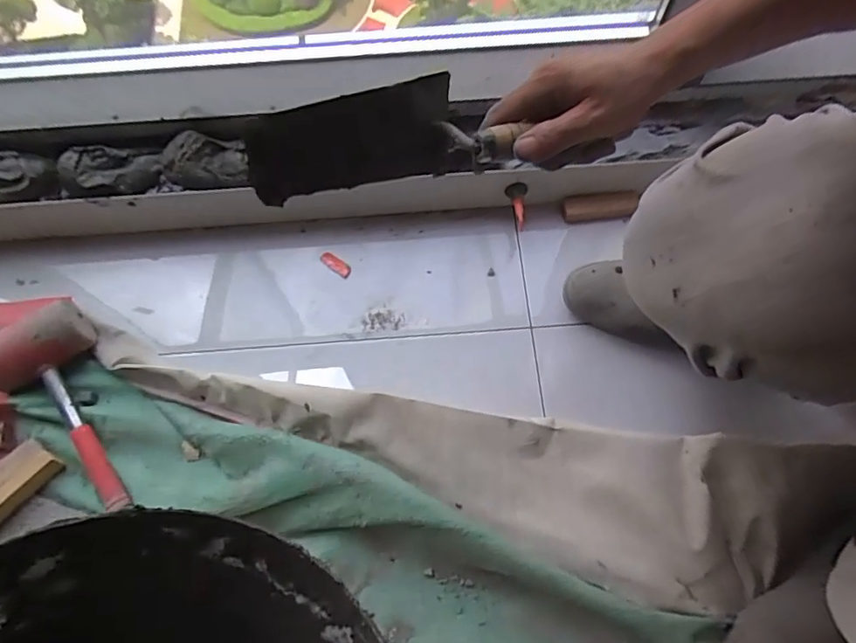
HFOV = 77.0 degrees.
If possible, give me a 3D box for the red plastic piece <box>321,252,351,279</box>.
[{"bbox_3d":[-0.131,-0.081,0.760,0.053,0.011,0.019,35,74,28],"label":"red plastic piece"}]

